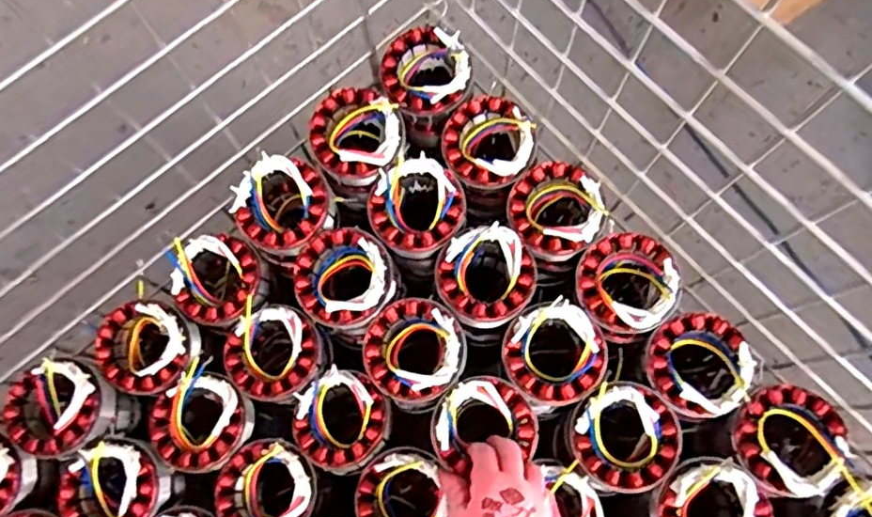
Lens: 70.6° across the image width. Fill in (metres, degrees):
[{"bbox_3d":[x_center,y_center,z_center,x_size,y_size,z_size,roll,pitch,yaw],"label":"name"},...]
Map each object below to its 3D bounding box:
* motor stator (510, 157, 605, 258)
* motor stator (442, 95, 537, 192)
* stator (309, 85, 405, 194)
[{"bbox_3d":[0.109,-0.045,0.565,0.079,0.055,0.082,0,76,0],"label":"motor stator"},{"bbox_3d":[0.050,-0.107,0.579,0.083,0.051,0.081,0,76,0],"label":"motor stator"},{"bbox_3d":[-0.073,-0.110,0.580,0.083,0.063,0.087,0,76,0],"label":"stator"}]

